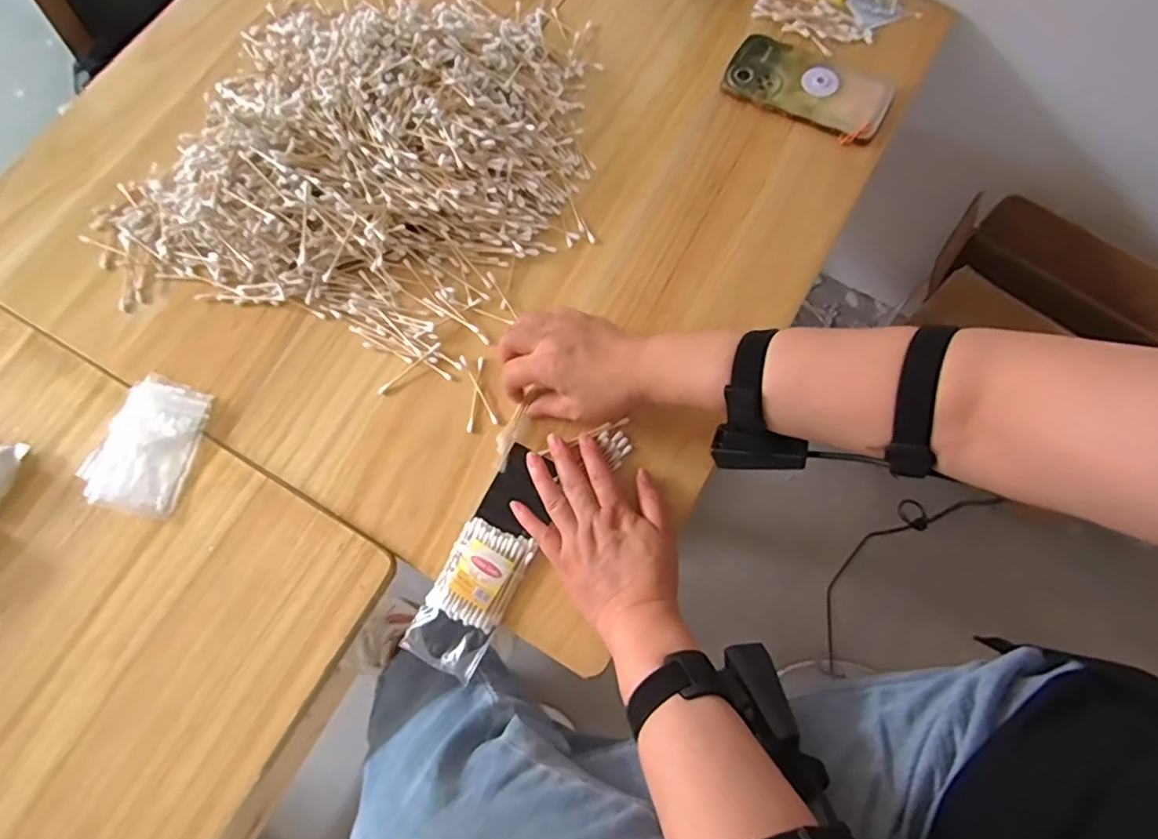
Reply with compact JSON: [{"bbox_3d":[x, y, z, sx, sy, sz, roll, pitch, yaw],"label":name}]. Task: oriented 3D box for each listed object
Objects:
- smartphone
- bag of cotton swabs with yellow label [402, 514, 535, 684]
[{"bbox_3d":[0.229,-0.336,0.603,0.159,0.018,0.079,29,77,10],"label":"smartphone"},{"bbox_3d":[-0.088,0.141,0.482,0.061,0.013,0.115,26,76,9],"label":"bag of cotton swabs with yellow label"}]

